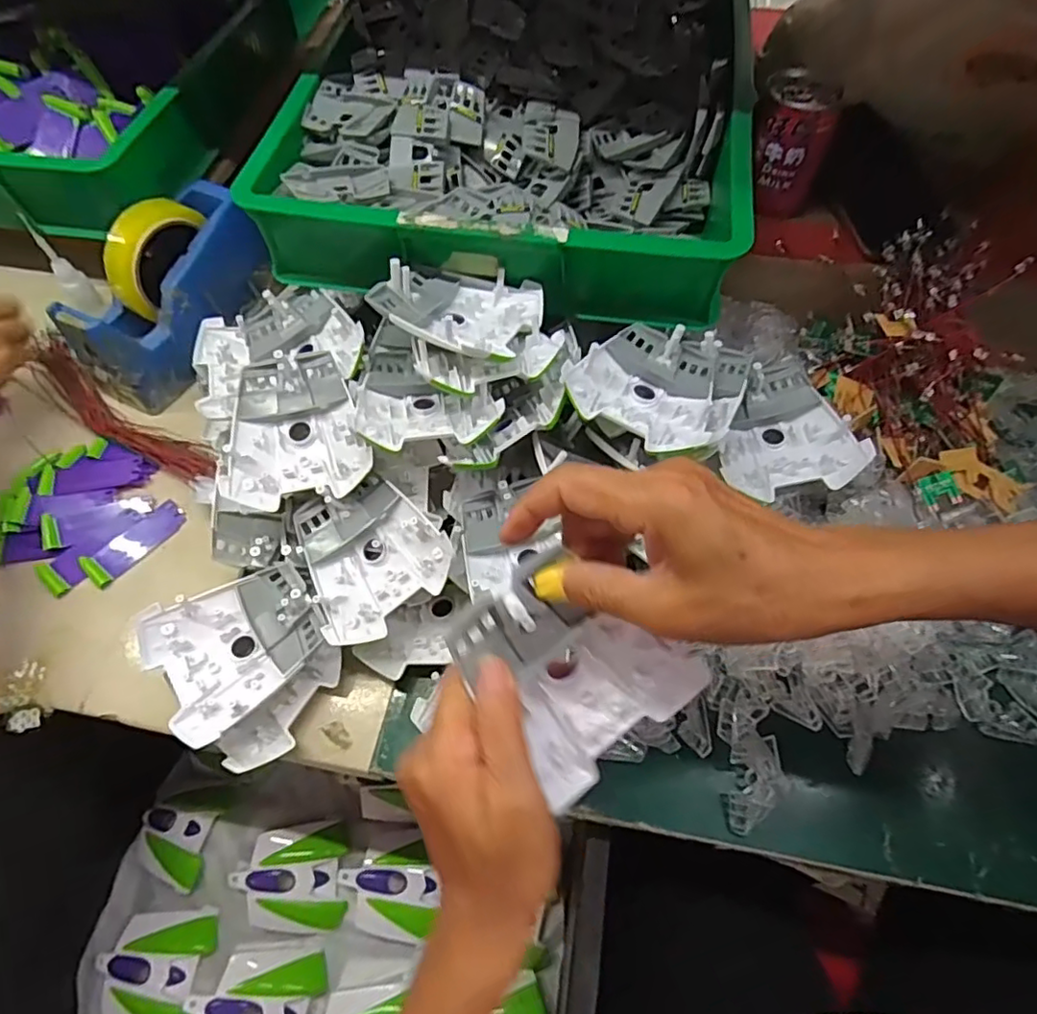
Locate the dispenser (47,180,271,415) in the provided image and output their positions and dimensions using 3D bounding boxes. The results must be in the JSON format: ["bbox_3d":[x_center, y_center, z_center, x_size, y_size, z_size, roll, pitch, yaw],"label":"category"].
[{"bbox_3d":[-0.308,-0.191,0.535,0.077,0.103,0.184,21,64,11],"label":"dispenser"}]

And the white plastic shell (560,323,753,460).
[{"bbox_3d":[0.102,-0.089,0.426,0.108,0.035,0.122,27,65,14],"label":"white plastic shell"}]

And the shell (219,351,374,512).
[{"bbox_3d":[-0.161,-0.058,0.432,0.102,0.038,0.108,-11,62,-6],"label":"shell"}]

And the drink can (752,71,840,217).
[{"bbox_3d":[0.224,-0.295,0.503,0.067,0.087,0.057,25,64,13],"label":"drink can"}]

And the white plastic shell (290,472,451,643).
[{"bbox_3d":[-0.100,0.030,0.420,0.094,0.032,0.104,-22,64,-11],"label":"white plastic shell"}]

